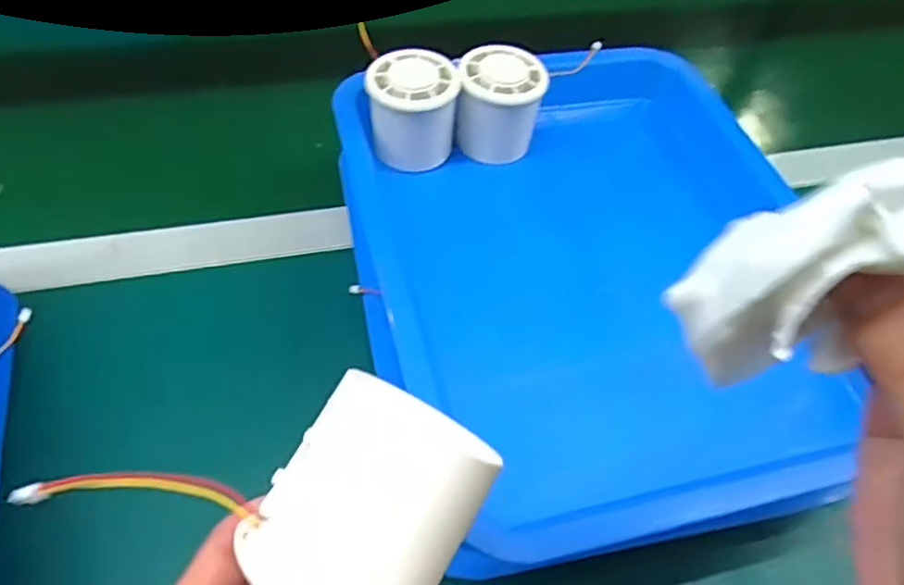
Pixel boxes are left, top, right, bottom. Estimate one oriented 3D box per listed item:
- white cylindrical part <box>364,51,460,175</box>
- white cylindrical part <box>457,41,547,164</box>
[{"bbox_3d":[-0.025,-0.114,0.432,0.055,0.053,0.051,3,52,-4],"label":"white cylindrical part"},{"bbox_3d":[0.030,-0.122,0.446,0.052,0.052,0.051,3,52,-4],"label":"white cylindrical part"}]

